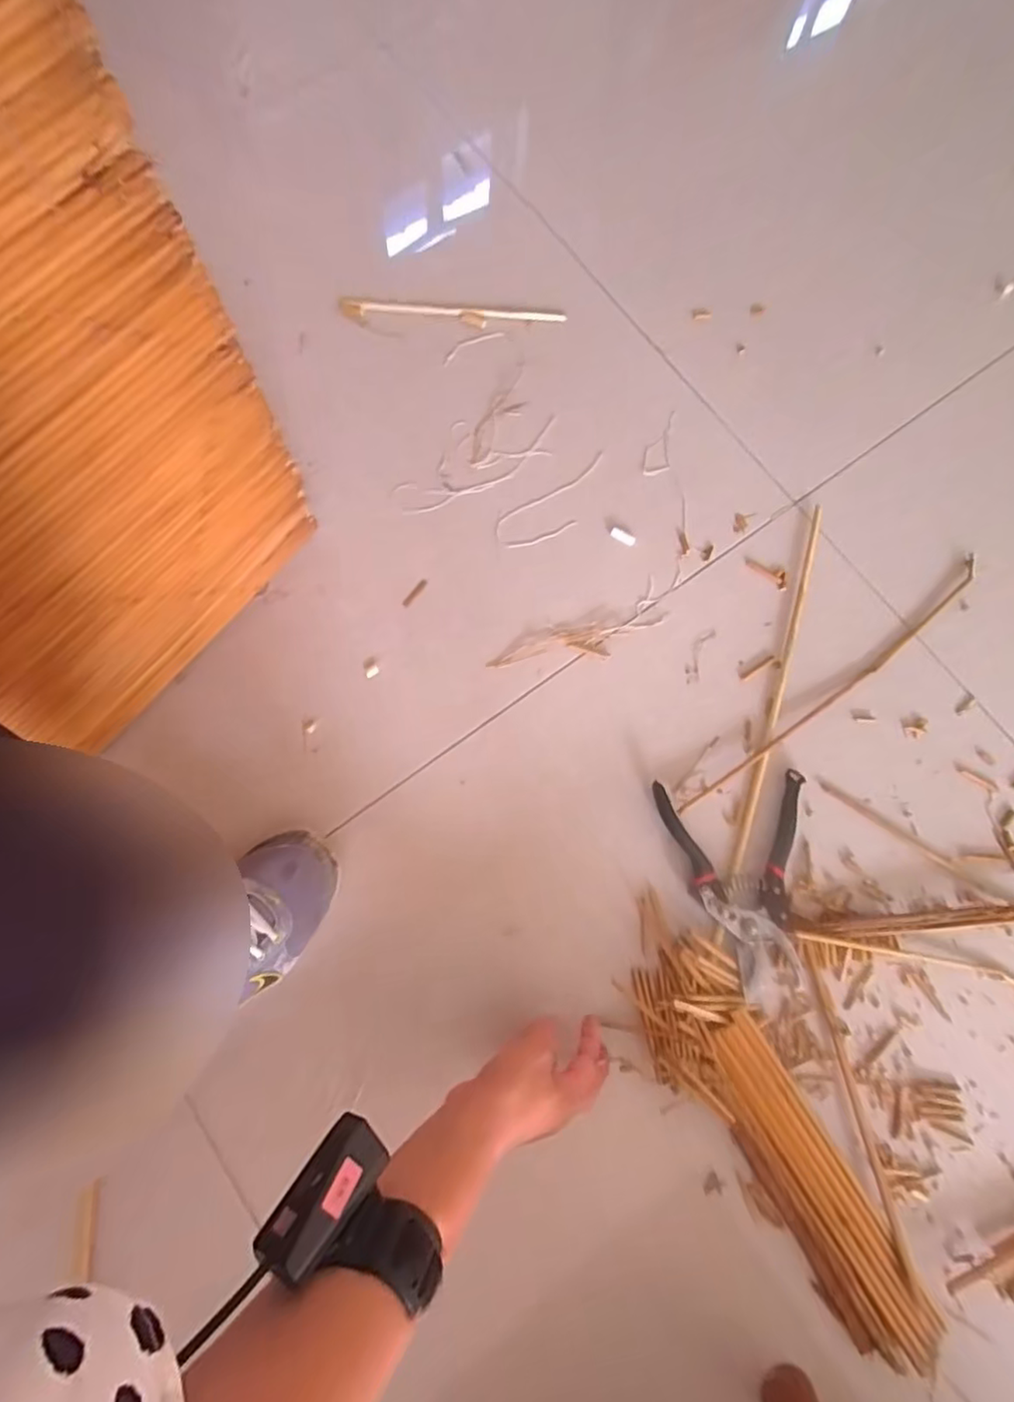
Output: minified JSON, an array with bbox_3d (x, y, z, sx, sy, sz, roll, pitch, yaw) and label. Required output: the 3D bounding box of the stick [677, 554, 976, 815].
[{"bbox_3d":[0.336,-0.017,0.610,0.433,0.018,0.025,-37,80,-10],"label":"stick"}]

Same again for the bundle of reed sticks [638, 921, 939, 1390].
[{"bbox_3d":[0.221,0.371,0.506,0.102,0.032,0.343,-27,78,-8],"label":"bundle of reed sticks"}]

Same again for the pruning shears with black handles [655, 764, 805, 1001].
[{"bbox_3d":[0.220,0.168,0.562,0.137,0.017,0.189,-6,76,-3],"label":"pruning shears with black handles"}]

